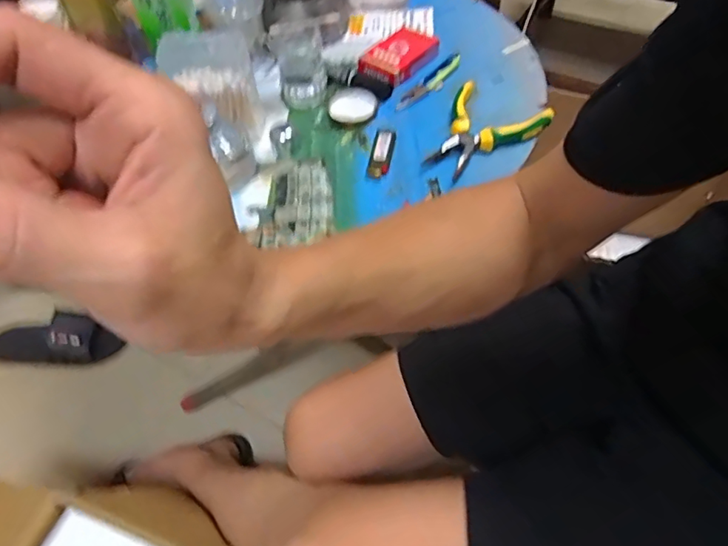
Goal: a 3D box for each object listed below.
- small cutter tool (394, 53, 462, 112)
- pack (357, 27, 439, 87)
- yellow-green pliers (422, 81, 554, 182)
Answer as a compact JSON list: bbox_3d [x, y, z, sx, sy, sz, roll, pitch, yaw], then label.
[{"bbox_3d":[0.074,-0.221,0.605,0.019,0.011,0.113,34,61,25],"label":"small cutter tool"},{"bbox_3d":[0.043,-0.261,0.626,0.059,0.019,0.089,32,60,24],"label":"pack"},{"bbox_3d":[0.116,-0.142,0.540,0.103,0.024,0.134,30,59,23],"label":"yellow-green pliers"}]

